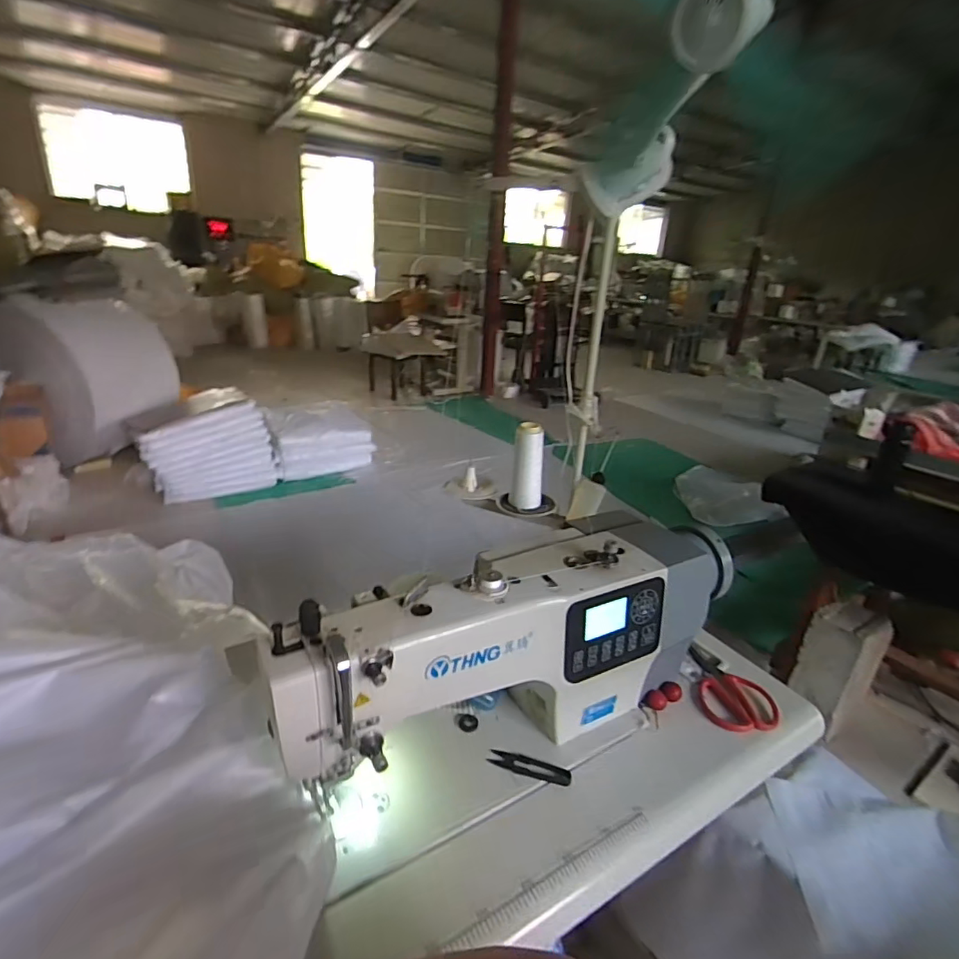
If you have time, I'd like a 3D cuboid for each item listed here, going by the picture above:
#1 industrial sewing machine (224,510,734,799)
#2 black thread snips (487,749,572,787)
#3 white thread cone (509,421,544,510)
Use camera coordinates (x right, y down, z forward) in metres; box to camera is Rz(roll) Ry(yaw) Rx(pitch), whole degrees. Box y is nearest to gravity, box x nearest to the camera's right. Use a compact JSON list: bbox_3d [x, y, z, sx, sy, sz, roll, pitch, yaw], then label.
[{"bbox_3d":[0.057,0.208,0.638,0.591,0.241,0.161,-13,29,-34],"label":"industrial sewing machine"},{"bbox_3d":[0.060,0.343,0.620,0.098,0.015,0.025,14,25,21],"label":"black thread snips"},{"bbox_3d":[0.100,-0.026,1.035,0.063,0.163,0.051,3,23,-2],"label":"white thread cone"}]

